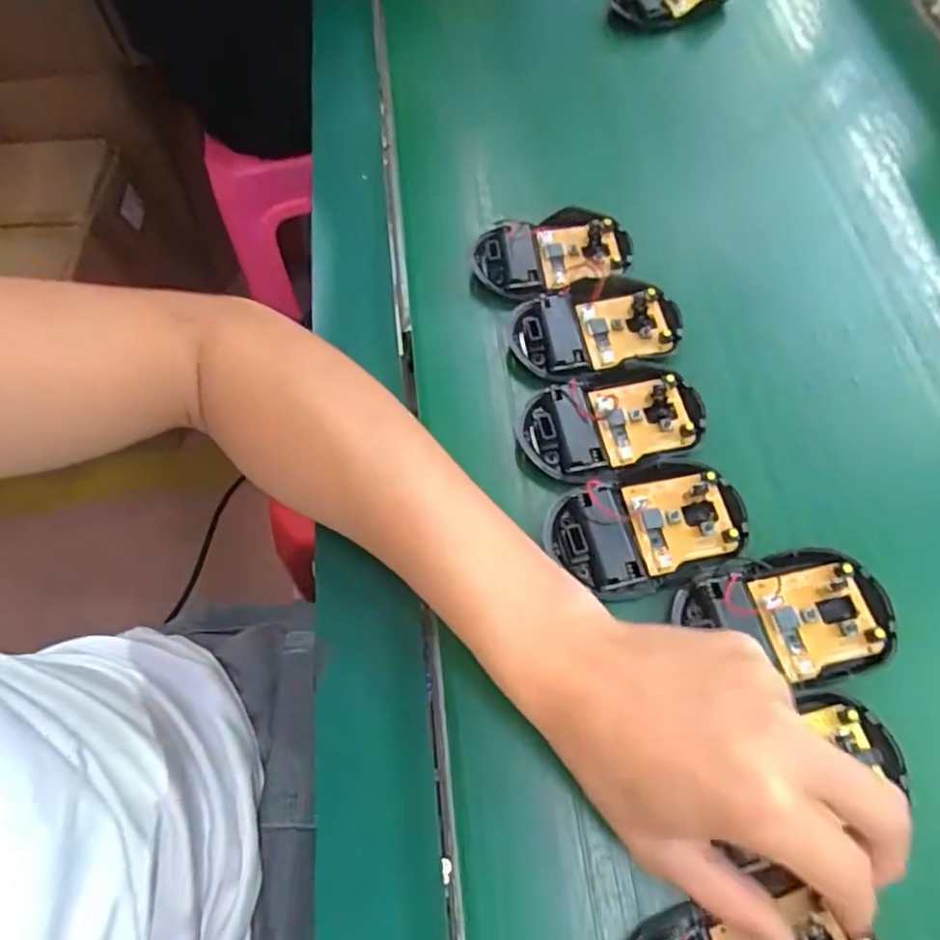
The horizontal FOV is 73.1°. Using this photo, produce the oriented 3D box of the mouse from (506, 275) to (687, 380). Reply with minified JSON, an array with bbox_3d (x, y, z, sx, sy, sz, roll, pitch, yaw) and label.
[{"bbox_3d":[0.071,-0.081,0.360,0.095,0.016,0.059,-14,64,-3],"label":"mouse"}]

